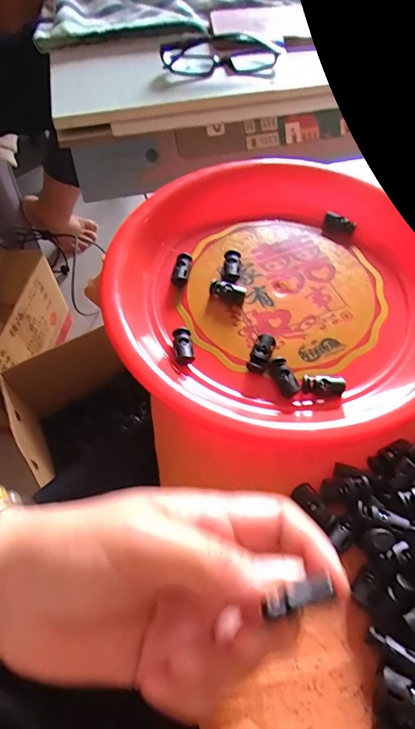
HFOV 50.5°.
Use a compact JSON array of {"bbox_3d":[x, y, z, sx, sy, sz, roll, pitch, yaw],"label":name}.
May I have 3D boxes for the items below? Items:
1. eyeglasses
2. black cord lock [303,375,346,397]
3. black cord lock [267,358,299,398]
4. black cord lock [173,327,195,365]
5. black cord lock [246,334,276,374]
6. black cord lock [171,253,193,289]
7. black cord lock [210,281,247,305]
[{"bbox_3d":[0.013,-0.353,0.498,0.131,0.029,0.043,-10,59,-5],"label":"eyeglasses"},{"bbox_3d":[0.078,0.013,0.293,0.027,0.008,0.013,12,60,8],"label":"black cord lock"},{"bbox_3d":[0.051,0.009,0.293,0.013,0.010,0.027,-18,60,-10],"label":"black cord lock"},{"bbox_3d":[-0.017,-0.014,0.307,0.013,0.013,0.029,-7,59,-4],"label":"black cord lock"},{"bbox_3d":[0.038,-0.008,0.304,0.013,0.013,0.026,24,62,14],"label":"black cord lock"},{"bbox_3d":[-0.020,-0.075,0.346,0.012,0.009,0.031,9,59,6],"label":"black cord lock"},{"bbox_3d":[0.015,-0.055,0.331,0.026,0.011,0.012,17,61,11],"label":"black cord lock"}]

